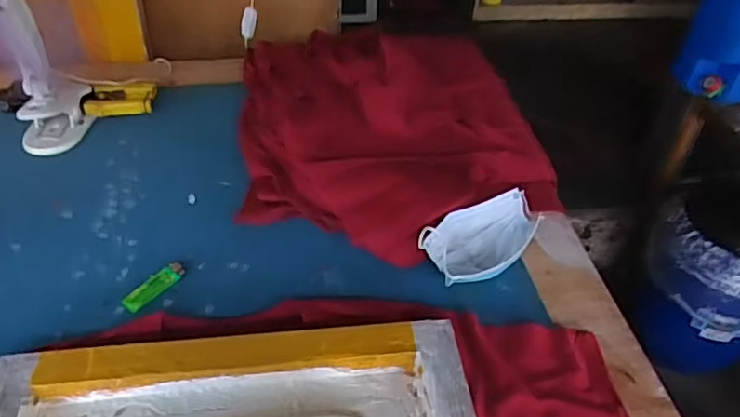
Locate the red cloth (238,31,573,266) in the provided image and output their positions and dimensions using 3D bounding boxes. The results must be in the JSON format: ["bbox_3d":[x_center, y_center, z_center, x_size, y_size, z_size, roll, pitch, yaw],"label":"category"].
[{"bbox_3d":[0.033,-0.128,0.906,0.443,0.087,0.513,-4,42,-7],"label":"red cloth"}]

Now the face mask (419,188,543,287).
[{"bbox_3d":[0.139,0.038,0.734,0.095,0.057,0.161,33,49,30],"label":"face mask"}]

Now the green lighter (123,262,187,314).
[{"bbox_3d":[-0.252,0.092,0.701,0.027,0.010,0.078,28,47,26],"label":"green lighter"}]

